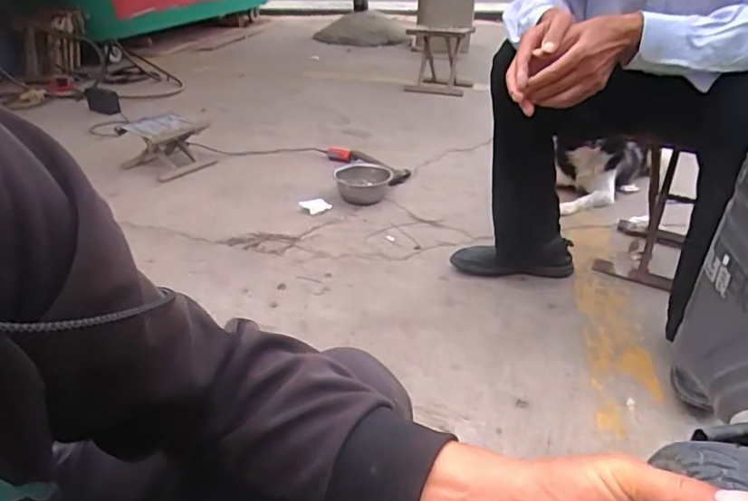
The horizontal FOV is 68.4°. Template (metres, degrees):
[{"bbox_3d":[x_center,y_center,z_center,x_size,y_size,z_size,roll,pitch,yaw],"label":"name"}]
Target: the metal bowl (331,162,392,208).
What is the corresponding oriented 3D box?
[{"bbox_3d":[-0.031,-0.214,1.718,0.172,0.066,0.176,4,30,14],"label":"metal bowl"}]

